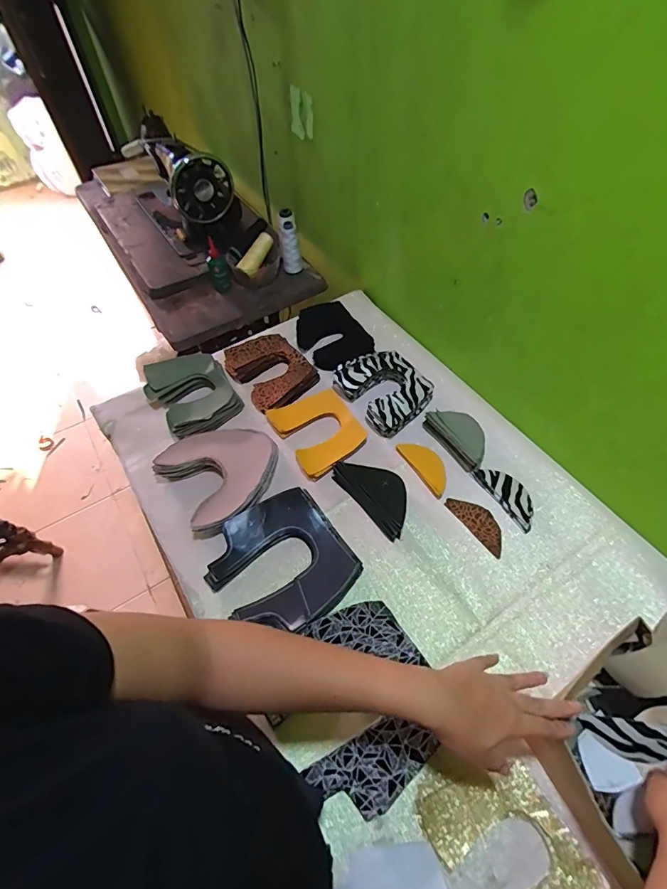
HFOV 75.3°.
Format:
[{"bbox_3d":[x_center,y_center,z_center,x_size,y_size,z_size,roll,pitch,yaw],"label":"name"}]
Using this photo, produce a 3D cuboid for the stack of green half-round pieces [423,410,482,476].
[{"bbox_3d":[0.208,-0.016,0.719,0.062,0.040,0.120,-28,59,-16],"label":"stack of green half-round pieces"}]

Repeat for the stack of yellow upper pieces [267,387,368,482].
[{"bbox_3d":[-0.027,-0.028,0.738,0.124,0.023,0.155,-29,59,-17],"label":"stack of yellow upper pieces"}]

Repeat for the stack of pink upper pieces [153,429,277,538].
[{"bbox_3d":[-0.173,0.041,0.687,0.174,0.049,0.169,-33,60,-19],"label":"stack of pink upper pieces"}]

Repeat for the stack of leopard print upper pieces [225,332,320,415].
[{"bbox_3d":[-0.121,-0.143,0.827,0.128,0.035,0.166,-33,60,-19],"label":"stack of leopard print upper pieces"}]

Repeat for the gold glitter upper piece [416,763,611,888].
[{"bbox_3d":[0.177,0.412,0.432,0.125,0.010,0.165,-31,56,-10],"label":"gold glitter upper piece"}]

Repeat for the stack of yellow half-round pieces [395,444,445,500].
[{"bbox_3d":[0.150,0.032,0.696,0.045,0.015,0.106,-28,59,-16],"label":"stack of yellow half-round pieces"}]

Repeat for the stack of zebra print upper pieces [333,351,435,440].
[{"bbox_3d":[0.091,-0.104,0.771,0.137,0.042,0.163,-33,60,-19],"label":"stack of zebra print upper pieces"}]

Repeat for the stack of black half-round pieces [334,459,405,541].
[{"bbox_3d":[0.067,0.074,0.673,0.070,0.029,0.141,-35,61,-20],"label":"stack of black half-round pieces"}]

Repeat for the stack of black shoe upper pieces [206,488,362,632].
[{"bbox_3d":[-0.073,0.167,0.607,0.179,0.037,0.182,-32,60,-19],"label":"stack of black shoe upper pieces"}]

